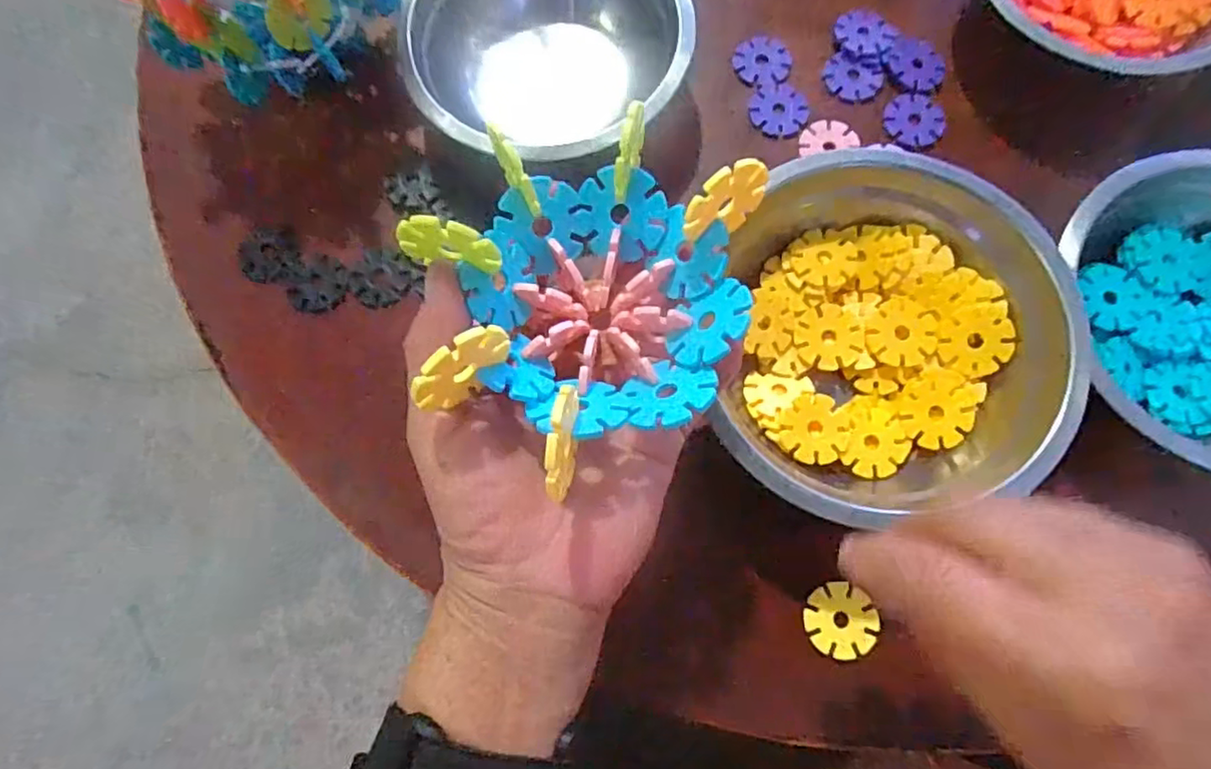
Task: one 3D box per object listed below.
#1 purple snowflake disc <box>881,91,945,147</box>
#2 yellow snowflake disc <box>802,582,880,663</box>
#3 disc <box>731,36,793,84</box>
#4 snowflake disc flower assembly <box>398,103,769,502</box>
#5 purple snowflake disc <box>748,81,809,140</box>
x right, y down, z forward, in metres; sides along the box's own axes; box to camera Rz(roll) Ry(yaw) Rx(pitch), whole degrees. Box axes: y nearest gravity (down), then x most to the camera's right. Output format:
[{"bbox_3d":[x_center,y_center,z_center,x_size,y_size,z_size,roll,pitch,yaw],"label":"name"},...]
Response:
[{"bbox_3d":[0.168,-0.144,0.344,0.031,0.004,0.032,0,76,1],"label":"purple snowflake disc"},{"bbox_3d":[0.104,0.104,0.280,0.030,0.004,0.031,-4,76,17],"label":"yellow snowflake disc"},{"bbox_3d":[0.088,-0.182,0.356,0.031,0.004,0.029,0,76,1],"label":"disc"},{"bbox_3d":[-0.004,-0.033,0.200,0.096,0.048,0.108,30,85,7],"label":"snowflake disc flower assembly"},{"bbox_3d":[0.094,-0.149,0.344,0.031,0.004,0.031,0,76,1],"label":"purple snowflake disc"}]

